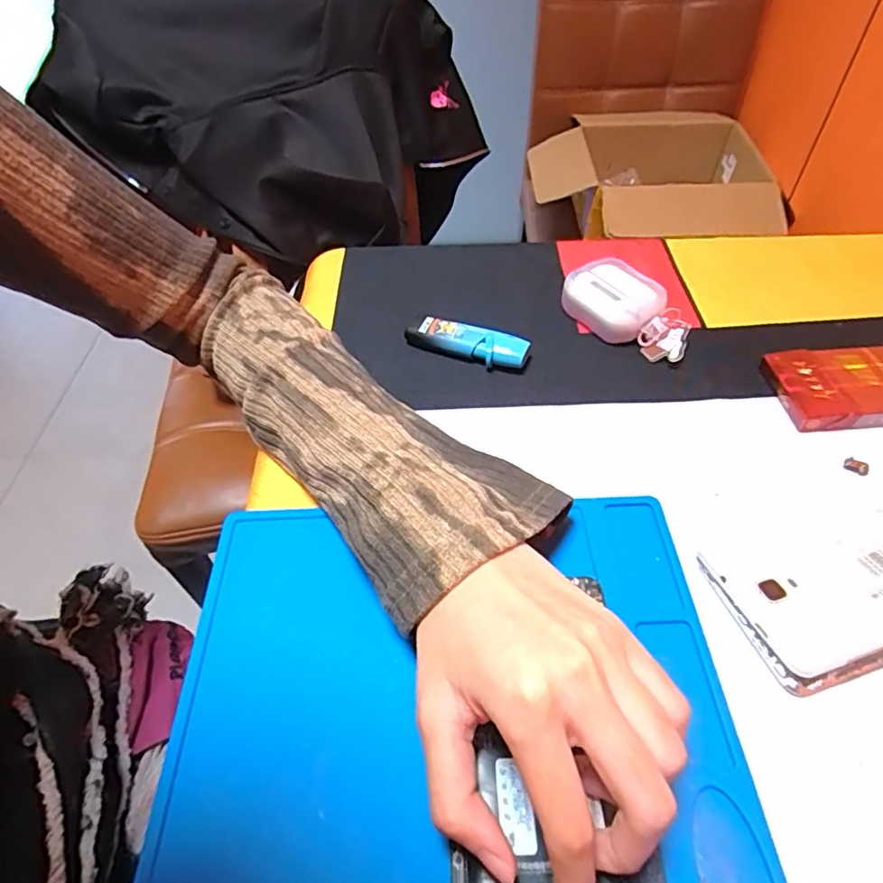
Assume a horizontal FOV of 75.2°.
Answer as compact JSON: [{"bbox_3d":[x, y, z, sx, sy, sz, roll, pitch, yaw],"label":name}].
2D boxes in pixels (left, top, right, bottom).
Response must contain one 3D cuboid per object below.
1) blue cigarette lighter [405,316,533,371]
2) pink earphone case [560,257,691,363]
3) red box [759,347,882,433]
[{"bbox_3d":[0.016,-0.065,0.382,0.083,0.019,0.019,19,53,18],"label":"blue cigarette lighter"},{"bbox_3d":[0.130,-0.087,0.392,0.050,0.030,0.090,-25,53,-18],"label":"pink earphone case"},{"bbox_3d":[0.255,-0.033,0.348,0.101,0.017,0.056,-5,49,-2],"label":"red box"}]

